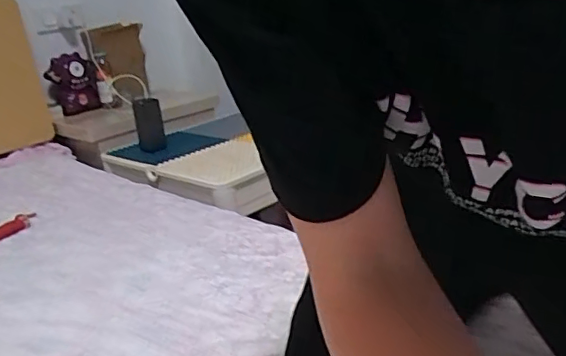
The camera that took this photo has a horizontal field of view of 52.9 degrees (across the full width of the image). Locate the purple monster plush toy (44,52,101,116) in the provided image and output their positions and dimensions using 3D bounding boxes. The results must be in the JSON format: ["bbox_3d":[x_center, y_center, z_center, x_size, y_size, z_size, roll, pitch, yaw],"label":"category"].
[{"bbox_3d":[-0.625,-0.288,1.711,0.133,0.181,0.028,-27,-4,-10],"label":"purple monster plush toy"}]

